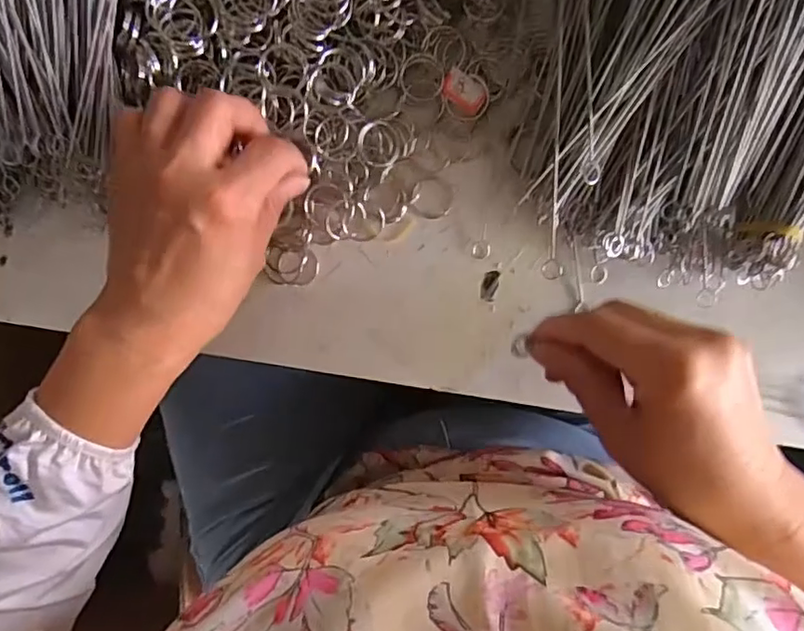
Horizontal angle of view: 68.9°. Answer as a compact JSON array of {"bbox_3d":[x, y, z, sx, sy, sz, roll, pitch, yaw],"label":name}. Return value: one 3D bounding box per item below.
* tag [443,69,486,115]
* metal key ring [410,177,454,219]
[{"bbox_3d":[0.034,-0.123,0.322,0.024,0.005,0.016,32,98,1],"label":"tag"},{"bbox_3d":[0.017,-0.068,0.340,0.025,0.004,0.024,1,96,5],"label":"metal key ring"}]

